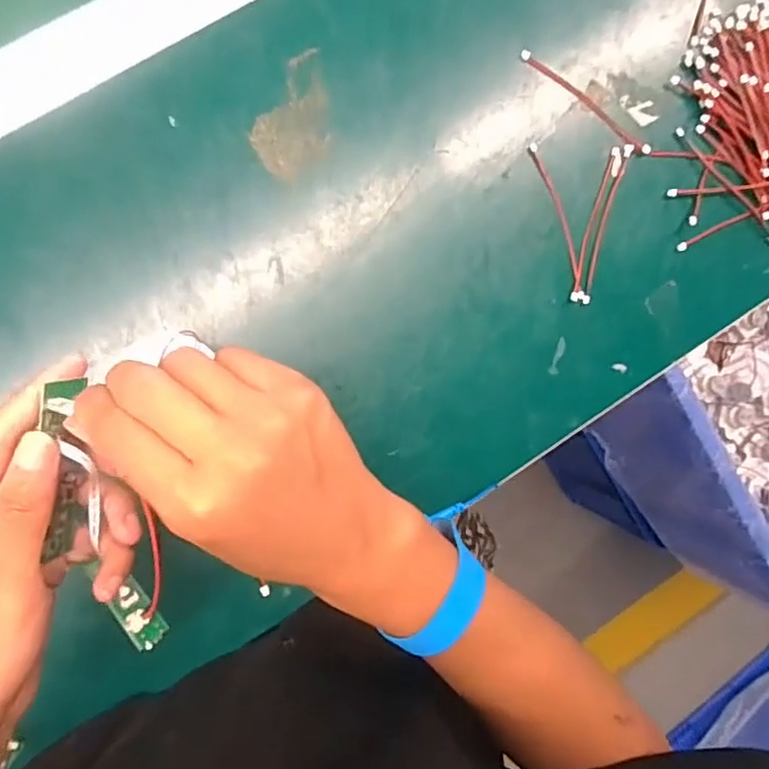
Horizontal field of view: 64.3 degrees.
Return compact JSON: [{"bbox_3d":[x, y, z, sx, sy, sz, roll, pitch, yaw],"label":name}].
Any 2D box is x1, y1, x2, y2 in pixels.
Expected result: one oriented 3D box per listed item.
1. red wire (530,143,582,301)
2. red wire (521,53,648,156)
[{"bbox_3d":[0.117,-0.108,0.408,0.011,0.004,0.107,-17,95,-8],"label":"red wire"},{"bbox_3d":[0.135,-0.187,0.408,0.107,0.004,0.009,35,87,-9],"label":"red wire"}]

